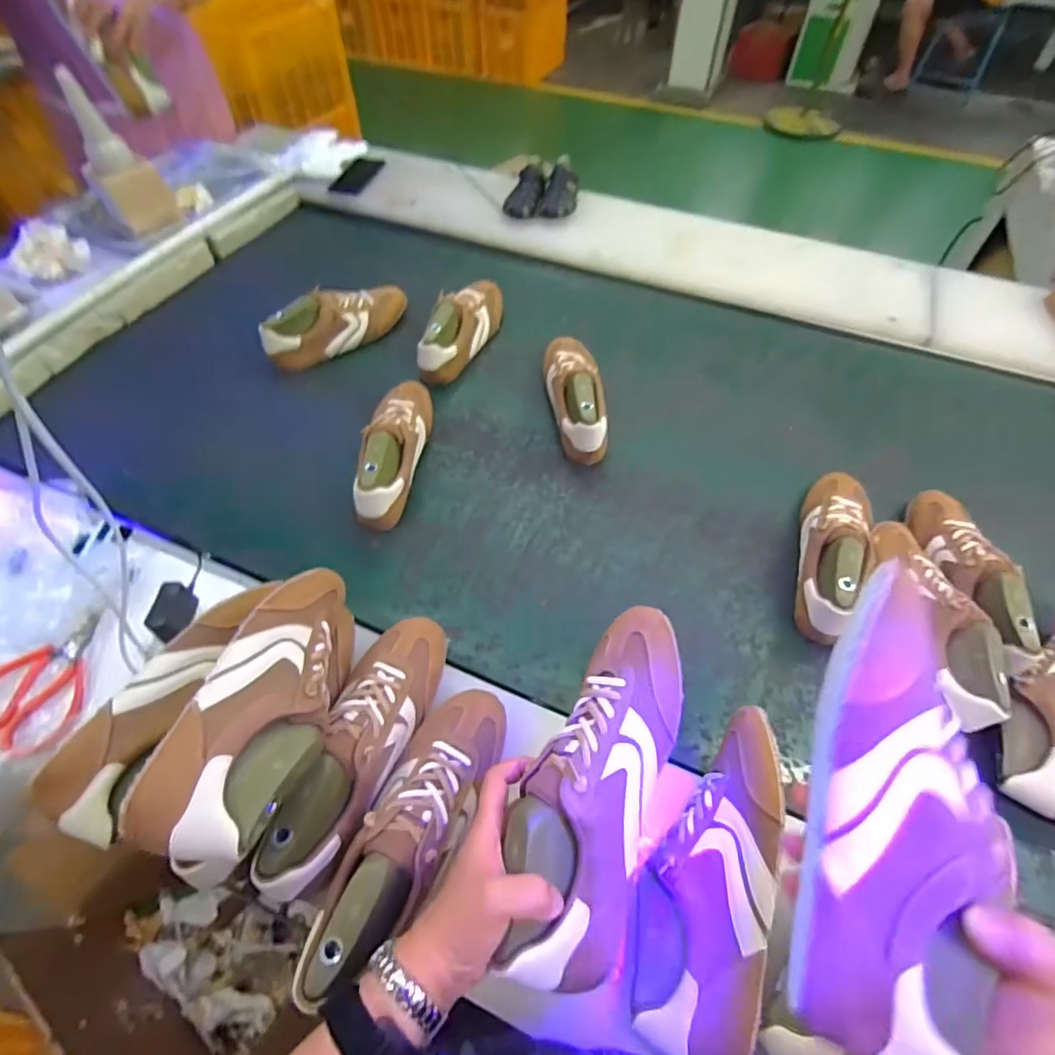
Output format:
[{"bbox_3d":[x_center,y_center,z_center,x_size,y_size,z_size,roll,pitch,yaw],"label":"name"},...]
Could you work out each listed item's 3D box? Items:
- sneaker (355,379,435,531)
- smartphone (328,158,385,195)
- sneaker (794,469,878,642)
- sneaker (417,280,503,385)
[{"bbox_3d":[-0.193,-0.122,0.799,0.083,0.105,0.266,0,62,1],"label":"sneaker"},{"bbox_3d":[-0.390,-0.815,1.280,0.078,0.013,0.157,15,63,9],"label":"smartphone"},{"bbox_3d":[0.404,0.022,0.720,0.081,0.088,0.270,20,51,12],"label":"sneaker"},{"bbox_3d":[-0.115,-0.354,0.964,0.076,0.102,0.258,22,65,13],"label":"sneaker"}]

